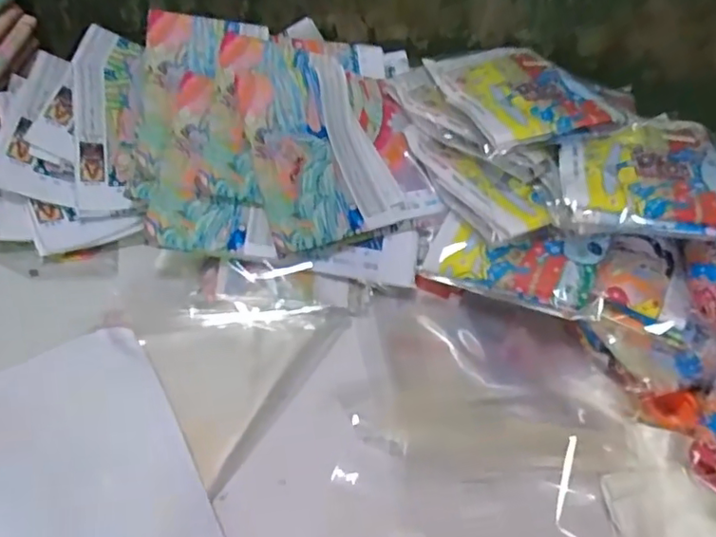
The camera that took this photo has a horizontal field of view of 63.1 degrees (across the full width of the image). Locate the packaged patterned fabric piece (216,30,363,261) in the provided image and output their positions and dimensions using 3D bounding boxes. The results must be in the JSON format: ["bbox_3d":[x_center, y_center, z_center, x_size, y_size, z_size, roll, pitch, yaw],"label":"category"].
[{"bbox_3d":[-0.119,-0.234,0.979,0.150,0.058,0.433,-13,73,-15],"label":"packaged patterned fabric piece"}]

